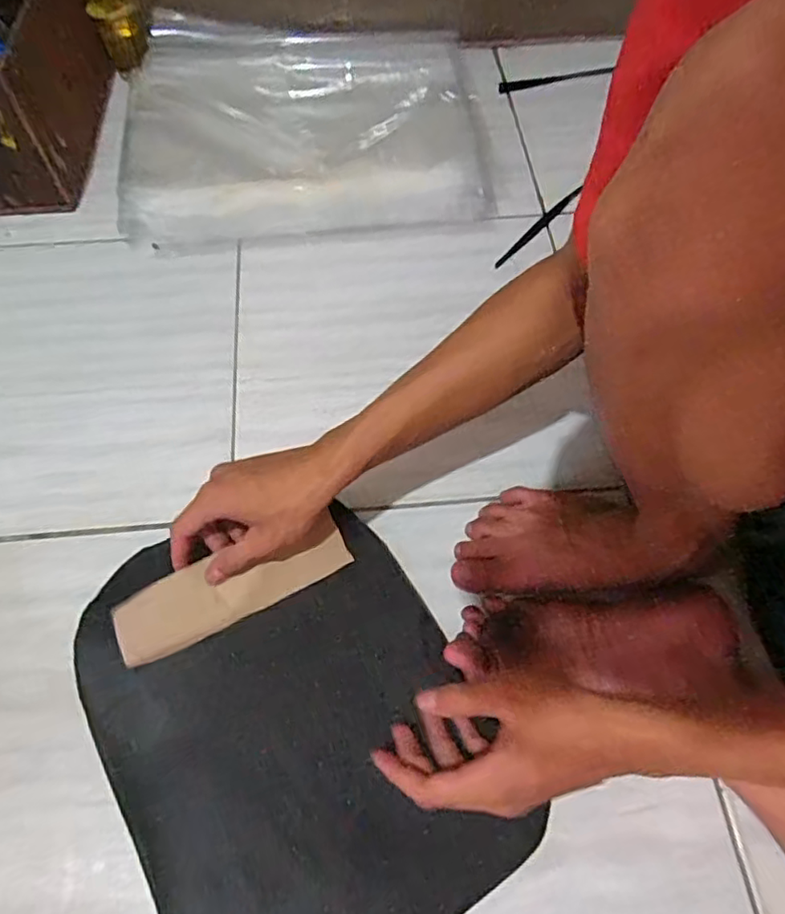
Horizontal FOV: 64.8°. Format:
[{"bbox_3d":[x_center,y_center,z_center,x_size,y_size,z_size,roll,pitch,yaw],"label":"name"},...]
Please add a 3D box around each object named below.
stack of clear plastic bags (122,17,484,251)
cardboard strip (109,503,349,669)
[{"bbox_3d":[-0.127,-0.462,0.852,0.463,0.070,0.390,-7,62,-5],"label":"stack of clear plastic bags"},{"bbox_3d":[-0.130,0.104,0.509,0.192,0.004,0.056,-24,84,-14],"label":"cardboard strip"}]

